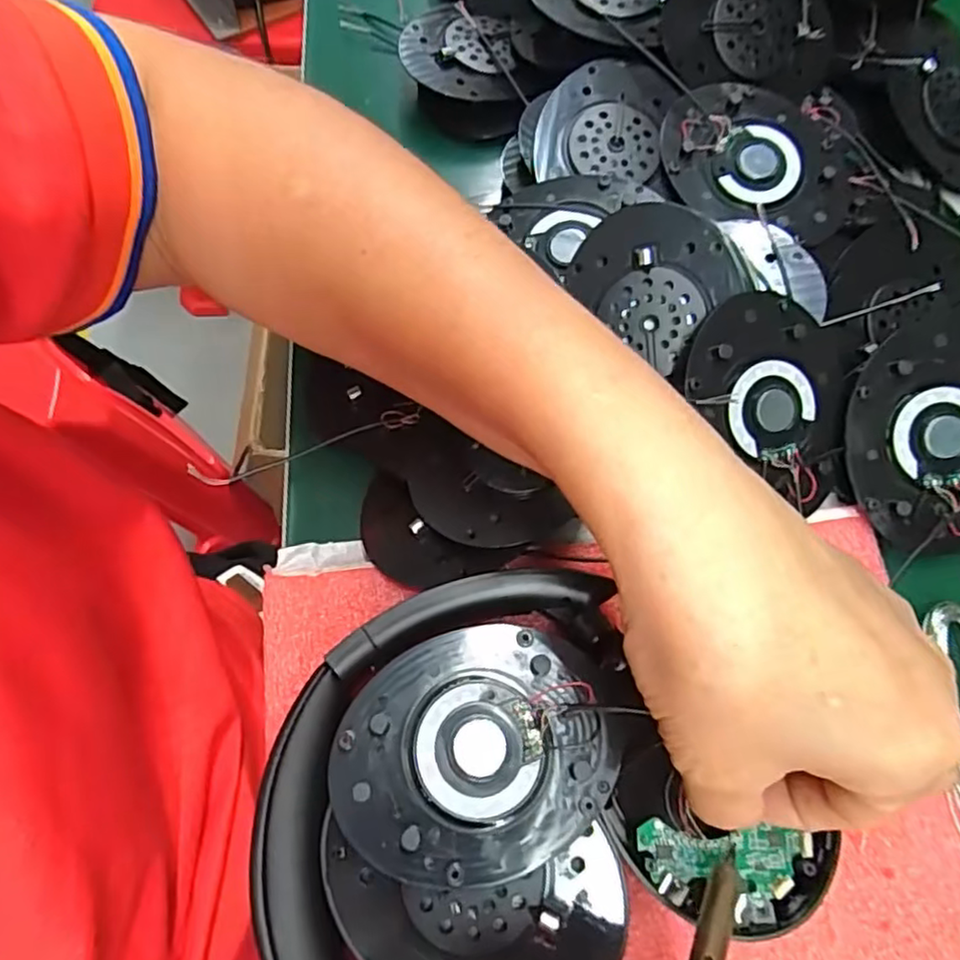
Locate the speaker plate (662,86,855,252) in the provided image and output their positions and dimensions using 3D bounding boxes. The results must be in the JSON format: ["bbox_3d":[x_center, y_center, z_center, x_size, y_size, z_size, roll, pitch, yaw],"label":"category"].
[{"bbox_3d":[0.123,-0.142,0.293,0.083,0.013,0.071,9,70,2],"label":"speaker plate"}]

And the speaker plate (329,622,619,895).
[{"bbox_3d":[-0.002,0.083,0.203,0.081,0.013,0.066,-27,73,-11],"label":"speaker plate"}]

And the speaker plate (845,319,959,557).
[{"bbox_3d":[0.175,-0.015,0.254,0.072,0.010,0.083,24,92,-1],"label":"speaker plate"}]

